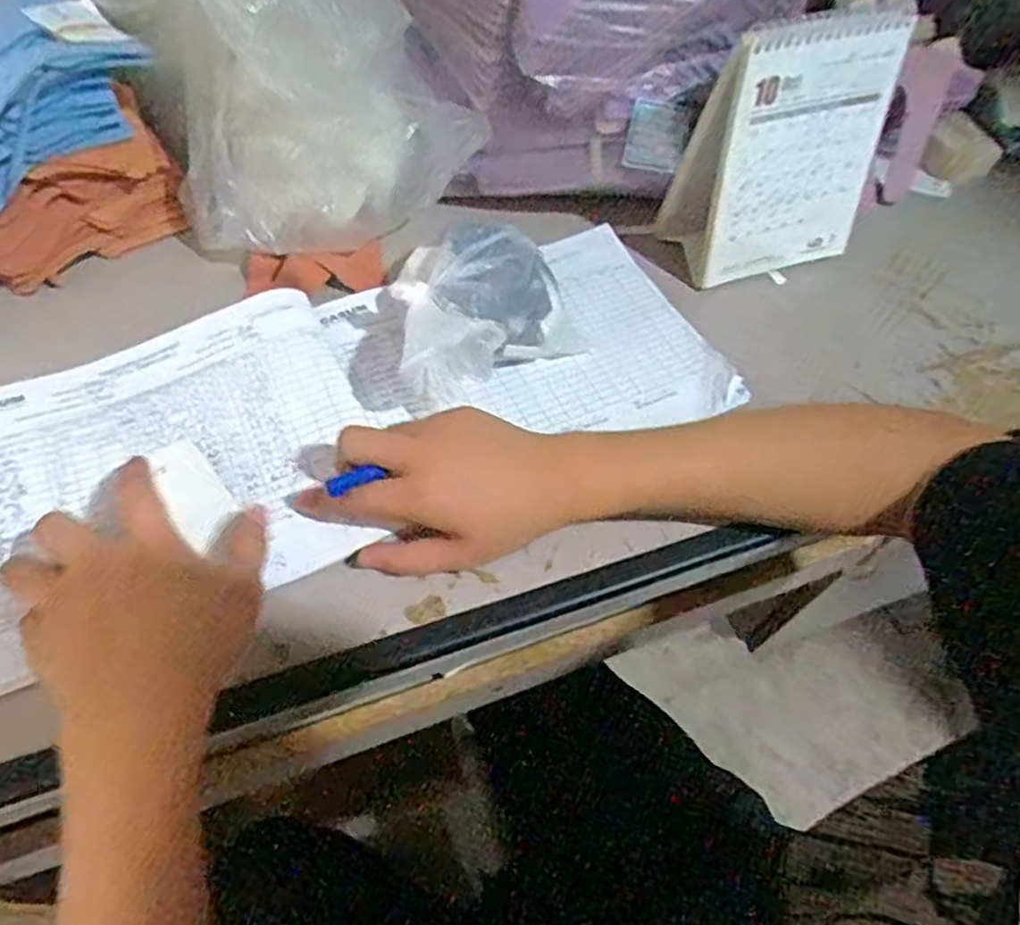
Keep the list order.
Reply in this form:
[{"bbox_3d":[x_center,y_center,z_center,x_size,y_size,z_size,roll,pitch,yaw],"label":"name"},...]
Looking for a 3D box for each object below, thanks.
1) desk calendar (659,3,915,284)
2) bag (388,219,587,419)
[{"bbox_3d":[0.222,-0.250,0.545,0.178,0.176,0.075,-24,59,-19],"label":"desk calendar"},{"bbox_3d":[-0.025,-0.114,0.499,0.133,0.064,0.145,-15,57,-14],"label":"bag"}]

